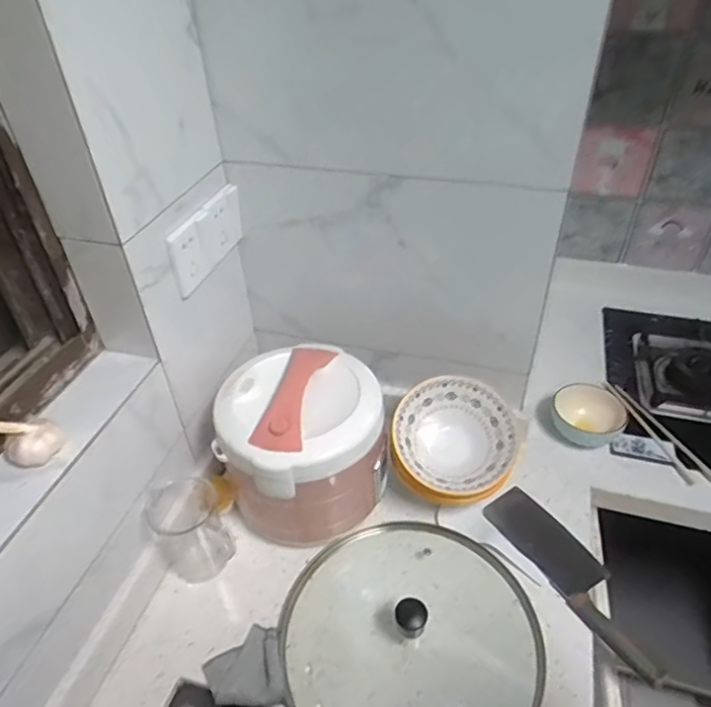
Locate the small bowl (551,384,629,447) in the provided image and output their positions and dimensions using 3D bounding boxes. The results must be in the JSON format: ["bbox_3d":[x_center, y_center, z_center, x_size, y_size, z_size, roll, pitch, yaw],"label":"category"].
[{"bbox_3d":[0.391,0.104,0.954,0.114,0.079,0.098,18,45,22],"label":"small bowl"}]

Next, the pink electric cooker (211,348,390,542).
[{"bbox_3d":[-0.070,0.124,0.804,0.222,0.196,0.204,-6,41,-4],"label":"pink electric cooker"}]

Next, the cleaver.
[{"bbox_3d":[0.303,0.296,0.776,0.086,0.031,0.285,-23,45,-22],"label":"cleaver"}]

